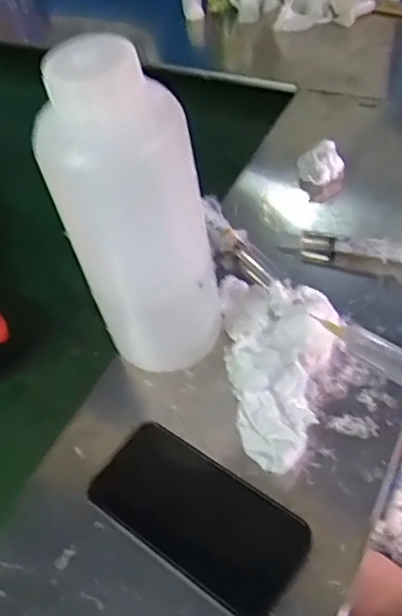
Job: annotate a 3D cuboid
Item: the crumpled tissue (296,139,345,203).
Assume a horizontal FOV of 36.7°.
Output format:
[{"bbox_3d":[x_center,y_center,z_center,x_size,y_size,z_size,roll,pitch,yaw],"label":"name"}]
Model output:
[{"bbox_3d":[0.124,-0.139,0.630,0.044,0.049,0.046,-20,51,-6],"label":"crumpled tissue"}]

